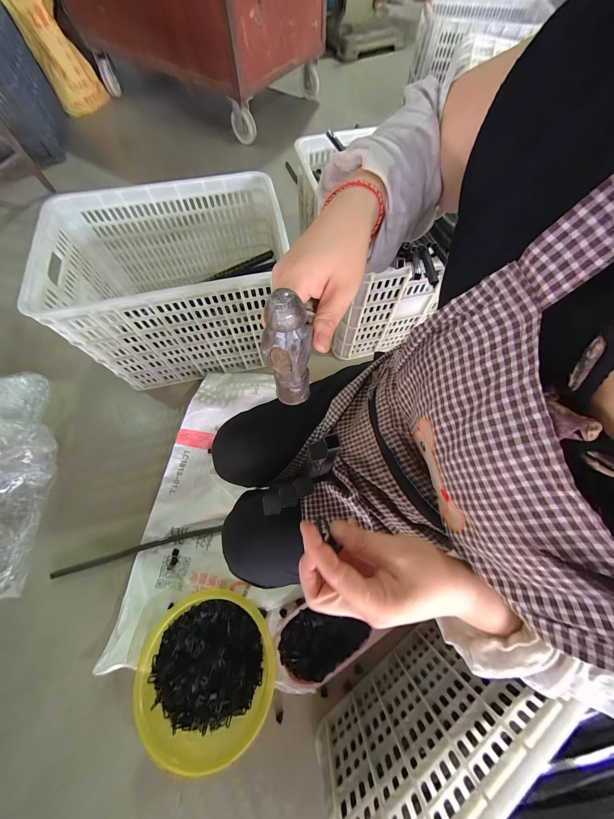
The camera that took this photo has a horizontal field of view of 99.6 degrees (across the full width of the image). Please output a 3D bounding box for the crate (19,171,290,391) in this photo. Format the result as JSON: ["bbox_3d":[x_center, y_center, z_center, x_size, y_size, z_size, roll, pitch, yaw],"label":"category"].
[{"bbox_3d":[-0.382,-0.377,0.841,0.614,0.396,0.422,-11,68,-5],"label":"crate"}]

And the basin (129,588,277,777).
[{"bbox_3d":[-0.234,0.588,0.602,0.299,0.093,0.285,0,68,-1],"label":"basin"}]

